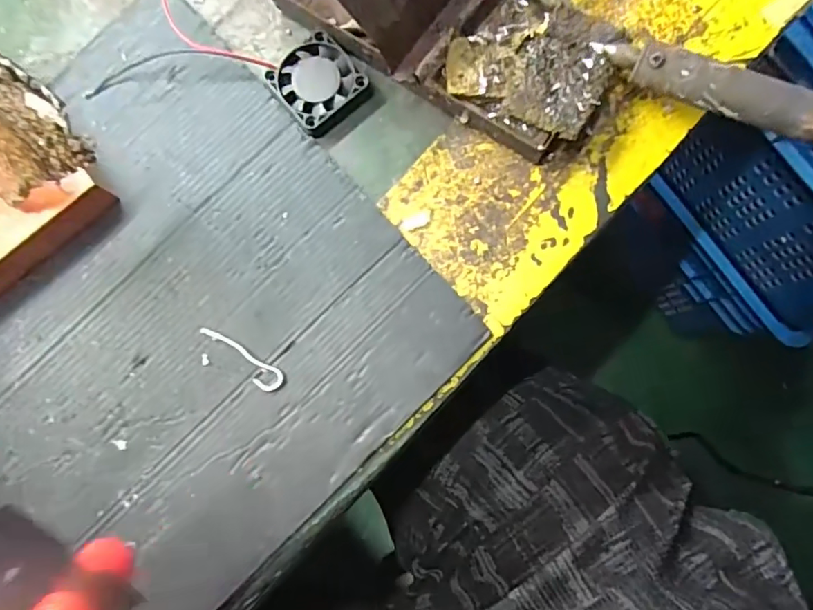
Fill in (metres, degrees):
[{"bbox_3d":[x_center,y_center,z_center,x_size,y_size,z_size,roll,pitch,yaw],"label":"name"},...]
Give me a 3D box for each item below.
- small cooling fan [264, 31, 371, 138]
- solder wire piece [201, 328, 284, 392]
[{"bbox_3d":[-0.045,-0.113,0.284,0.041,0.011,0.042,-42,81,-3],"label":"small cooling fan"},{"bbox_3d":[-0.081,0.026,0.266,0.047,0.004,0.012,31,85,8],"label":"solder wire piece"}]

